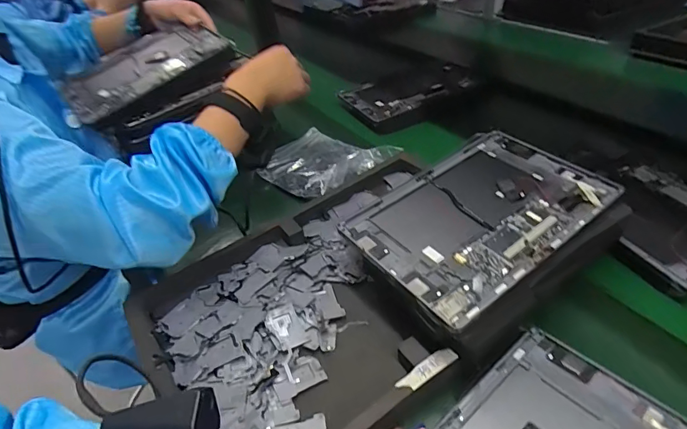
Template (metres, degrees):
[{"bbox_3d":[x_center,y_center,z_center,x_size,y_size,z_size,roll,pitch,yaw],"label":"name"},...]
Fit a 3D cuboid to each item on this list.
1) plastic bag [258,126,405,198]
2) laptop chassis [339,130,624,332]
[{"bbox_3d":[-0.035,-0.086,0.705,0.160,0.064,0.194,-33,47,-29],"label":"plastic bag"},{"bbox_3d":[0.145,-0.004,0.459,0.255,0.020,0.166,-28,44,-25],"label":"laptop chassis"}]

